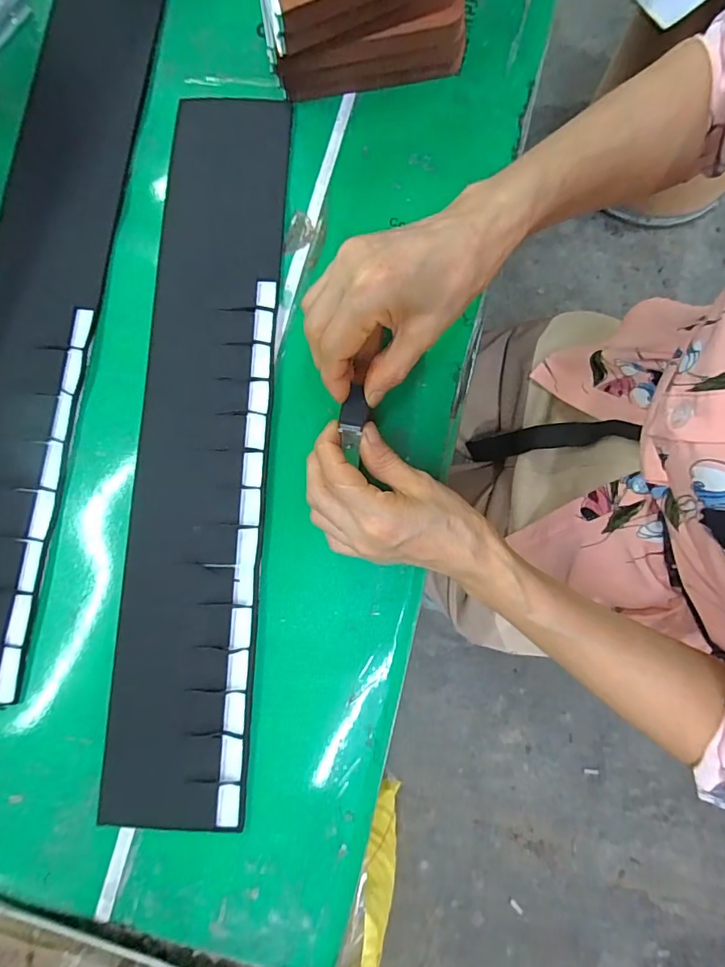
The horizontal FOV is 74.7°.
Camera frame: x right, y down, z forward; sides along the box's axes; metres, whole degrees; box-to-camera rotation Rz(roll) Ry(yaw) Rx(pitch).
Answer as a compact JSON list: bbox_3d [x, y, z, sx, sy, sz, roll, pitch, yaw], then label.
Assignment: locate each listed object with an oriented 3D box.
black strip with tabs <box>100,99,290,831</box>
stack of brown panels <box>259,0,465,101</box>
[{"bbox_3d":[-0.119,-0.049,0.356,0.098,0.015,0.547,2,80,0],"label":"black strip with tabs"},{"bbox_3d":[0.004,-0.365,0.369,0.165,0.095,0.072,-20,81,-4],"label":"stack of brown panels"}]

